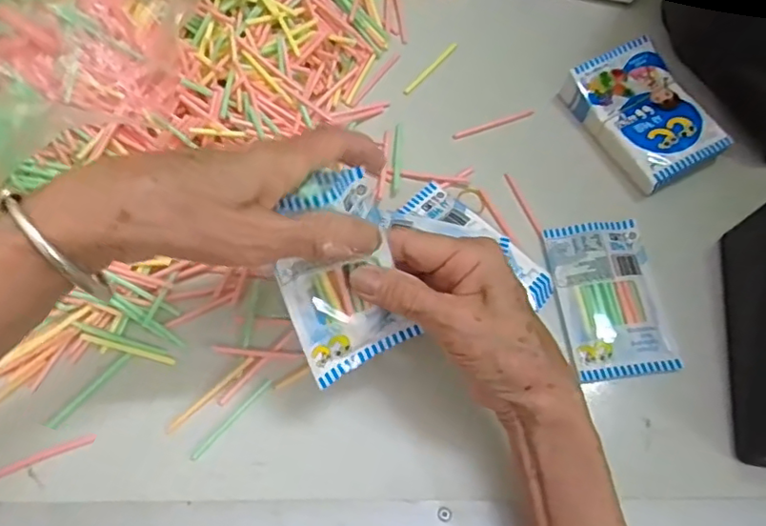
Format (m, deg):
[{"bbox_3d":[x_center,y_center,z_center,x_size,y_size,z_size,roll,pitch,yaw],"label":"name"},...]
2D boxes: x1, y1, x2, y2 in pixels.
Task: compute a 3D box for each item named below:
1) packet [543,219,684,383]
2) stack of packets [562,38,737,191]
[{"bbox_3d":[0.148,0.022,0.380,0.064,0.005,0.104,-5,68,-2],"label":"packet"},{"bbox_3d":[0.190,-0.106,0.424,0.074,0.031,0.105,-25,70,-10],"label":"stack of packets"}]

